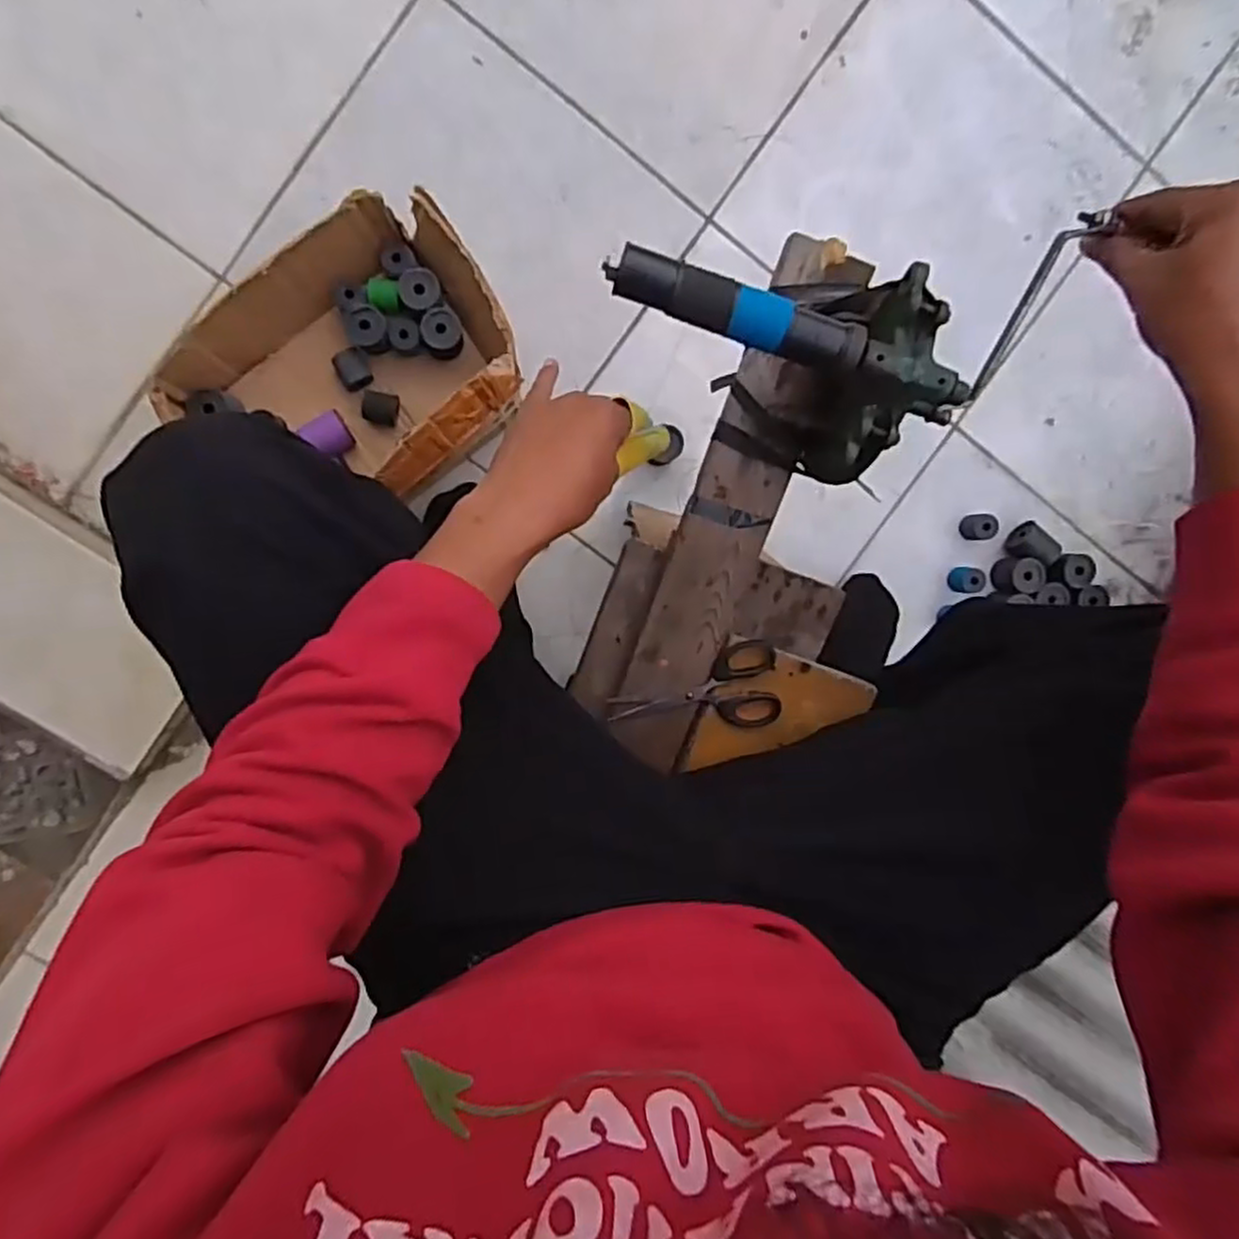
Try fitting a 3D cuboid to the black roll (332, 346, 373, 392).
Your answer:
[{"bbox_3d":[-0.301,-0.284,0.850,0.034,0.035,0.041,-27,99,-2],"label":"black roll"}]

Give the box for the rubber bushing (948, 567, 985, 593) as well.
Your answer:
[{"bbox_3d":[0.445,-0.051,0.955,0.035,0.039,0.032,4,96,-6],"label":"rubber bushing"}]

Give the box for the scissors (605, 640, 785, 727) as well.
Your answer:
[{"bbox_3d":[0.061,0.062,0.622,0.141,0.013,0.074,-8,108,-2],"label":"scissors"}]

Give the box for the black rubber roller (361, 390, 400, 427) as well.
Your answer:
[{"bbox_3d":[-0.275,-0.244,0.861,0.038,0.030,0.035,10,96,-7],"label":"black rubber roller"}]

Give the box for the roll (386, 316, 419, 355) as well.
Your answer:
[{"bbox_3d":[-0.241,-0.321,0.847,0.034,0.047,0.036,-1,97,-6],"label":"roll"}]

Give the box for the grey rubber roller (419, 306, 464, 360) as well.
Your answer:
[{"bbox_3d":[-0.200,-0.325,0.844,0.043,0.054,0.043,-1,97,-6],"label":"grey rubber roller"}]

